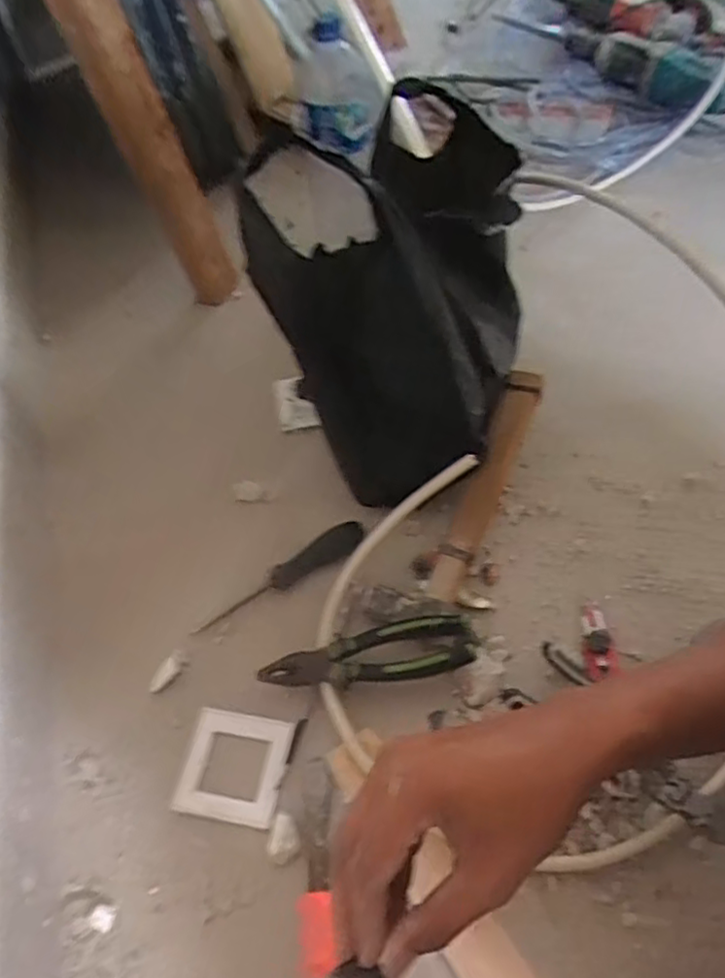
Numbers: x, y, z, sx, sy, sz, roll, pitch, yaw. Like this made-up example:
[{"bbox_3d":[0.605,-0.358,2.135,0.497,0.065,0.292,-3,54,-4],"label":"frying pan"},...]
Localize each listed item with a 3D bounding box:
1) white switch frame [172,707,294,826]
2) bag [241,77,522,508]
[{"bbox_3d":[-0.112,0.241,0.575,0.089,0.010,0.087,8,56,10],"label":"white switch frame"},{"bbox_3d":[0.045,-0.183,0.663,0.216,0.309,0.289,9,56,11],"label":"bag"}]

